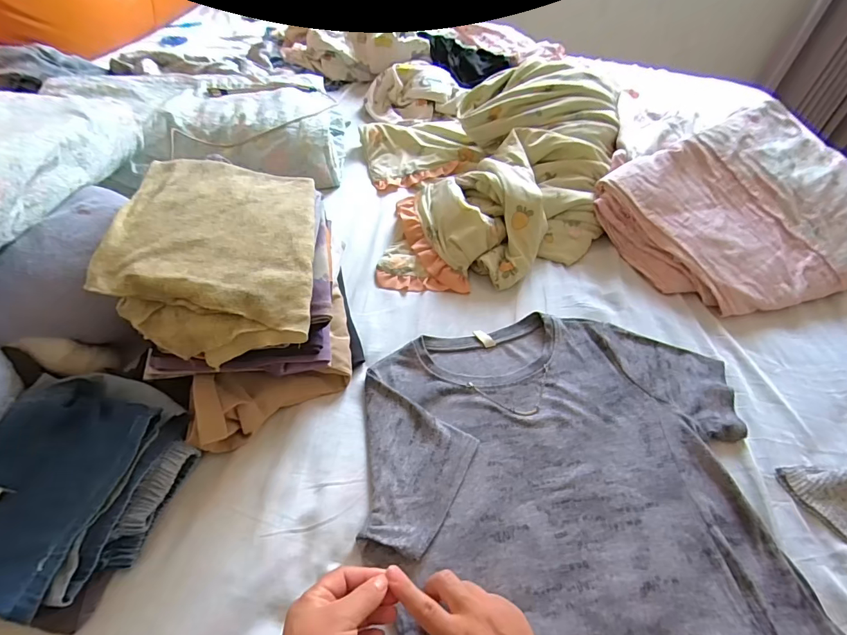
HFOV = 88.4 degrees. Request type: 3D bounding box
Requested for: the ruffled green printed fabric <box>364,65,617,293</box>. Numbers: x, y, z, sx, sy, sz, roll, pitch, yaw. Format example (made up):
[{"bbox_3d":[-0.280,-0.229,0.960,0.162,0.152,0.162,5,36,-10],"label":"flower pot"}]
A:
[{"bbox_3d":[0.153,-0.294,0.819,0.492,0.170,0.507,-3,49,-9],"label":"ruffled green printed fabric"}]

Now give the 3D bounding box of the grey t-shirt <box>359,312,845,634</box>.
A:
[{"bbox_3d":[0.173,0.198,0.488,0.466,0.014,0.486,1,49,-6],"label":"grey t-shirt"}]

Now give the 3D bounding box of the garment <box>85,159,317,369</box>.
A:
[{"bbox_3d":[-0.224,-0.082,0.492,0.195,0.072,0.258,-2,49,-8],"label":"garment"}]

